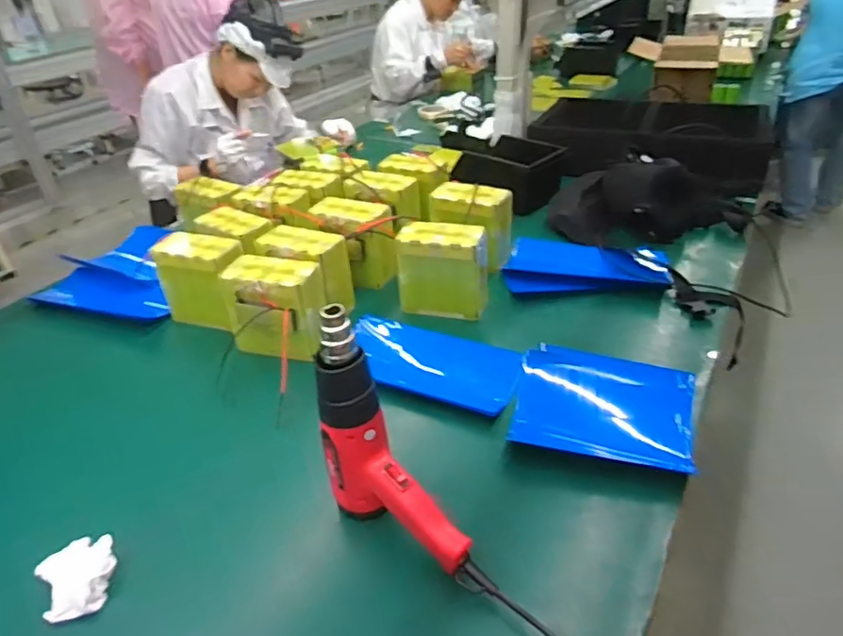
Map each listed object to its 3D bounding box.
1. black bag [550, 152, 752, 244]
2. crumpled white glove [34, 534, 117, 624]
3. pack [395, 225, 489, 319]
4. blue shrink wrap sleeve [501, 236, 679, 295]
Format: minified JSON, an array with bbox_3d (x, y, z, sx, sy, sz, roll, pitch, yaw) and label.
[{"bbox_3d":[0.475,-0.266,1.241,0.387,0.142,0.220,-6,34,-3],"label":"black bag"},{"bbox_3d":[-0.366,0.279,0.622,0.073,0.030,0.078,-20,37,-22],"label":"crumpled white glove"},{"bbox_3d":[0.036,-0.085,0.994,0.146,0.139,0.071,5,35,13],"label":"pack"},{"bbox_3d":[0.317,-0.107,1.135,0.298,0.023,0.194,2,34,8],"label":"blue shrink wrap sleeve"}]

